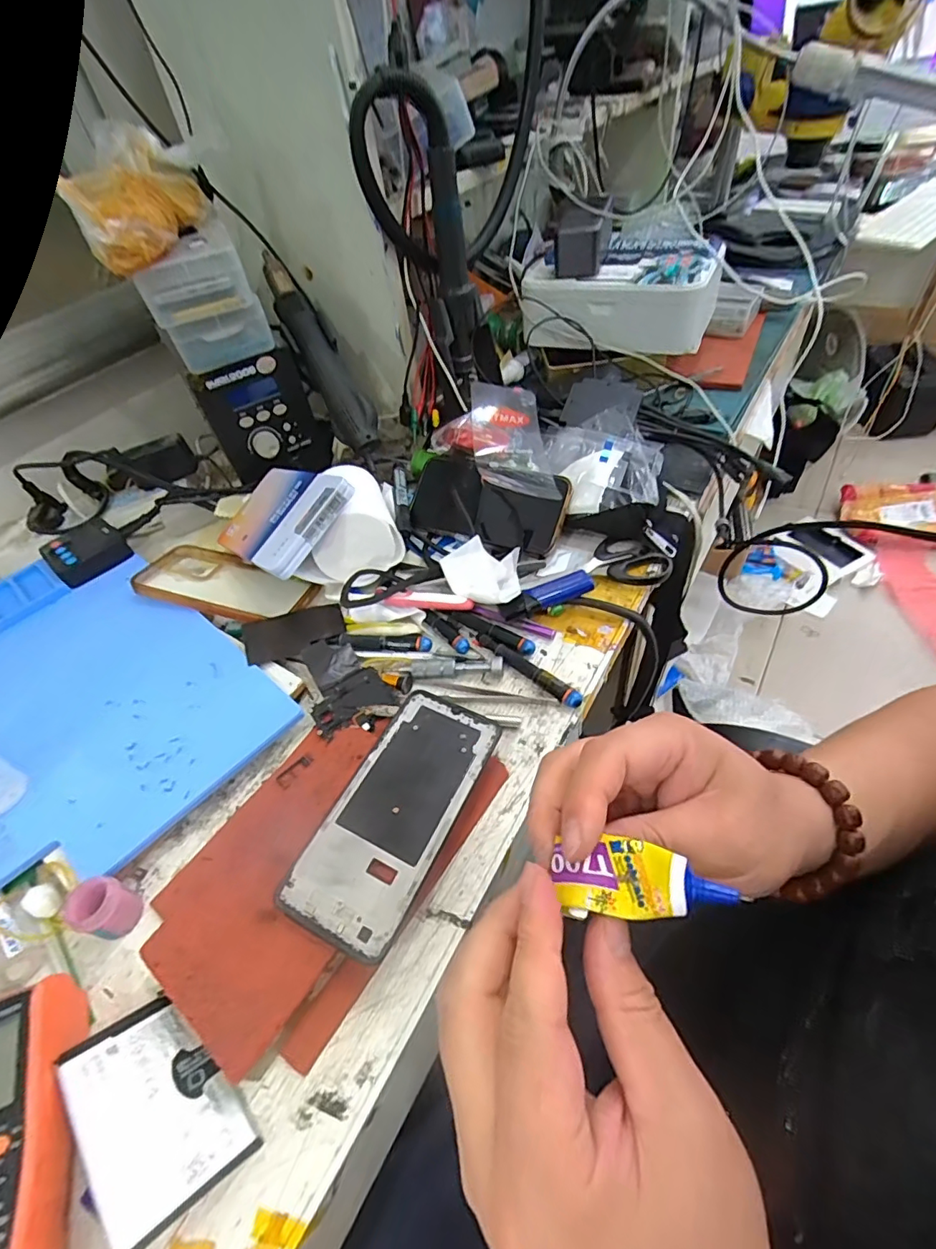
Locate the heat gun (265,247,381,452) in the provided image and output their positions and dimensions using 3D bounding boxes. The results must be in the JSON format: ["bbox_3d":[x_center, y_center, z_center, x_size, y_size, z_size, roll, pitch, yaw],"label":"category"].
[{"bbox_3d":[-0.164,-0.296,0.578,0.041,0.037,0.228,-28,88,-16],"label":"heat gun"}]

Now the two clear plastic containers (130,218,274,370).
[{"bbox_3d":[-0.253,-0.312,0.507,0.095,0.094,0.098,-25,50,-12],"label":"two clear plastic containers"}]

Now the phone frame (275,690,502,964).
[{"bbox_3d":[-0.044,0.114,0.335,0.074,0.004,0.159,21,53,18],"label":"phone frame"}]

